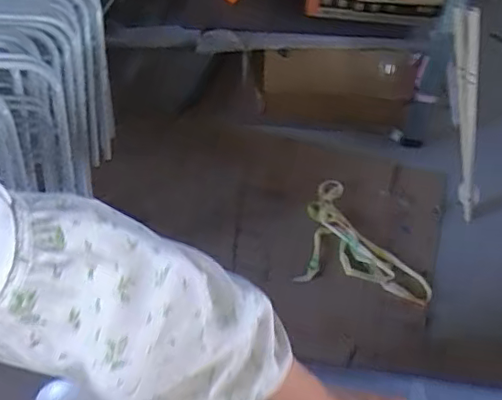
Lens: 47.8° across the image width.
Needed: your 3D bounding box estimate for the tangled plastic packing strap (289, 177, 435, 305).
[{"bbox_3d":[0.294,0.099,1.495,0.308,0.056,0.356,7,43,5],"label":"tangled plastic packing strap"}]

